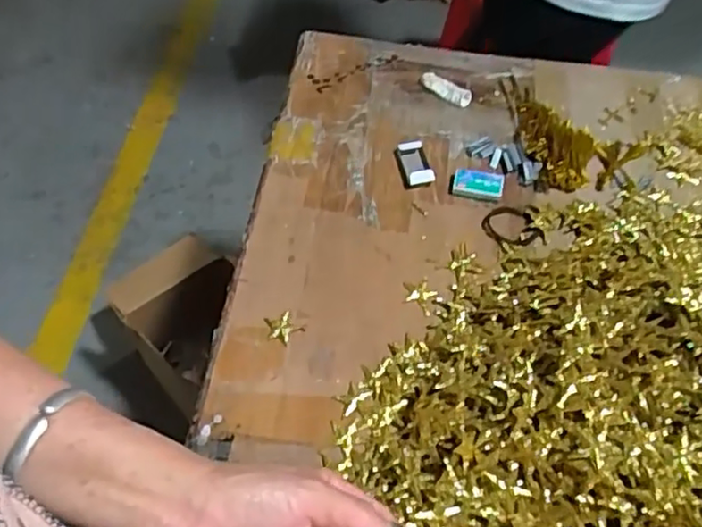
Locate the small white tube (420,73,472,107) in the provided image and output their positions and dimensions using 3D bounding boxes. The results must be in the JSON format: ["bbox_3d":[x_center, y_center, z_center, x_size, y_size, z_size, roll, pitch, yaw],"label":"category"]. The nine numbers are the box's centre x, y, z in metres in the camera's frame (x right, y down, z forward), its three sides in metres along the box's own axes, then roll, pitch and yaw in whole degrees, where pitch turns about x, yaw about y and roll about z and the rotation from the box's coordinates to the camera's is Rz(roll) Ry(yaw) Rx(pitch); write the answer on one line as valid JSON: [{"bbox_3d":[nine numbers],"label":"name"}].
[{"bbox_3d":[0.114,-0.209,0.789,0.066,0.011,0.021,34,65,16],"label":"small white tube"}]

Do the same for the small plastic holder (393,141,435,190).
[{"bbox_3d":[0.069,-0.110,0.719,0.032,0.018,0.062,-9,57,-9],"label":"small plastic holder"}]

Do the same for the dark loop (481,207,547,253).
[{"bbox_3d":[0.168,-0.036,0.682,0.060,0.006,0.052,-6,57,-6],"label":"dark loop"}]

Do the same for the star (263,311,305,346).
[{"bbox_3d":[-0.066,0.060,0.622,0.030,0.005,0.034,-35,64,-23],"label":"star"}]

